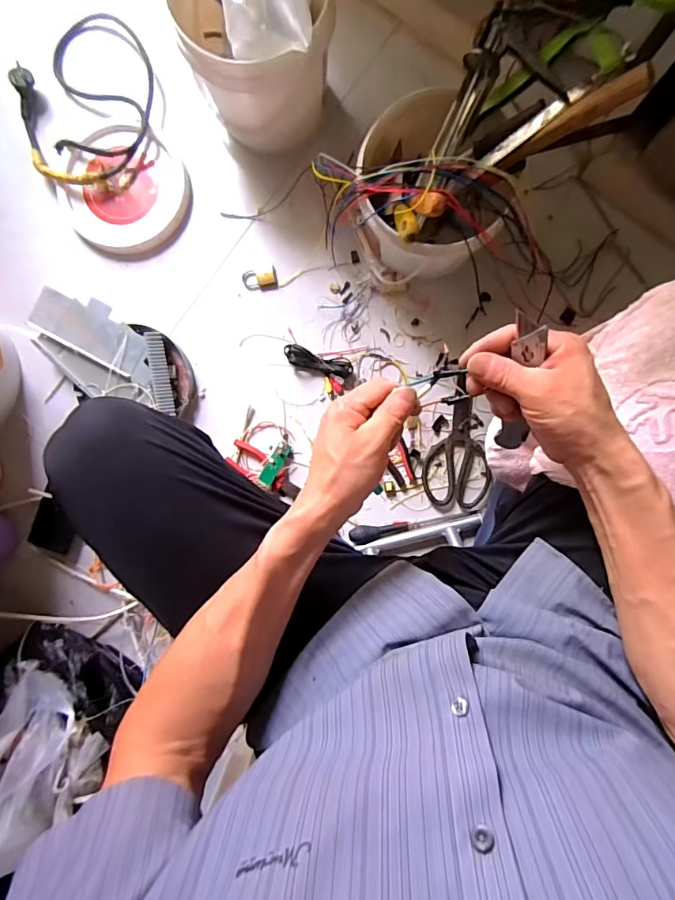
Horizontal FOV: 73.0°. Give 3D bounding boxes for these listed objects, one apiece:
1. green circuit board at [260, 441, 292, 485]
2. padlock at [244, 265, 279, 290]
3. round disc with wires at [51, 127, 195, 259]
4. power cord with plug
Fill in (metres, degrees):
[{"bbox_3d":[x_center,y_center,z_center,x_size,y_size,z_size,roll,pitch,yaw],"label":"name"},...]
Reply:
[{"bbox_3d":[-0.109,0.024,0.798,0.027,0.009,0.082,27,62,1],"label":"green circuit board"},{"bbox_3d":[-0.138,-0.303,0.812,0.062,0.012,0.039,-9,90,1],"label":"padlock"},{"bbox_3d":[-0.379,-0.460,0.805,0.220,0.025,0.207,0,91,1],"label":"round disc with wires"},{"bbox_3d":[-0.432,-0.598,0.788,0.255,0.061,0.259,0,91,1],"label":"power cord with plug"}]

